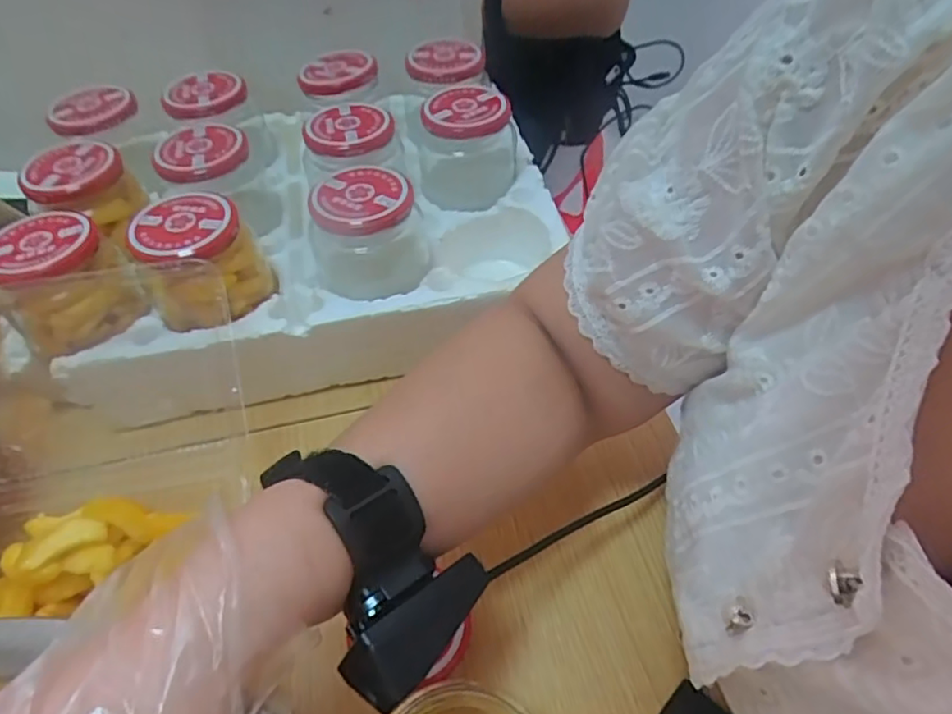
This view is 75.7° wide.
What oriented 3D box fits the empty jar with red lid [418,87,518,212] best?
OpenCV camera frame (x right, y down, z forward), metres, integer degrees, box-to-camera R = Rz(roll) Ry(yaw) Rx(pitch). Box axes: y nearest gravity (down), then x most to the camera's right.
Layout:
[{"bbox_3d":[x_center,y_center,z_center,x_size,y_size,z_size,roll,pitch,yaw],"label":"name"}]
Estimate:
[{"bbox_3d":[-0.007,-0.174,0.520,0.082,0.086,0.077,-1,49,1],"label":"empty jar with red lid"}]

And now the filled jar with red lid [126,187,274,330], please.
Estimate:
[{"bbox_3d":[-0.188,-0.066,0.427,0.077,0.068,0.069,-13,50,-9],"label":"filled jar with red lid"}]

